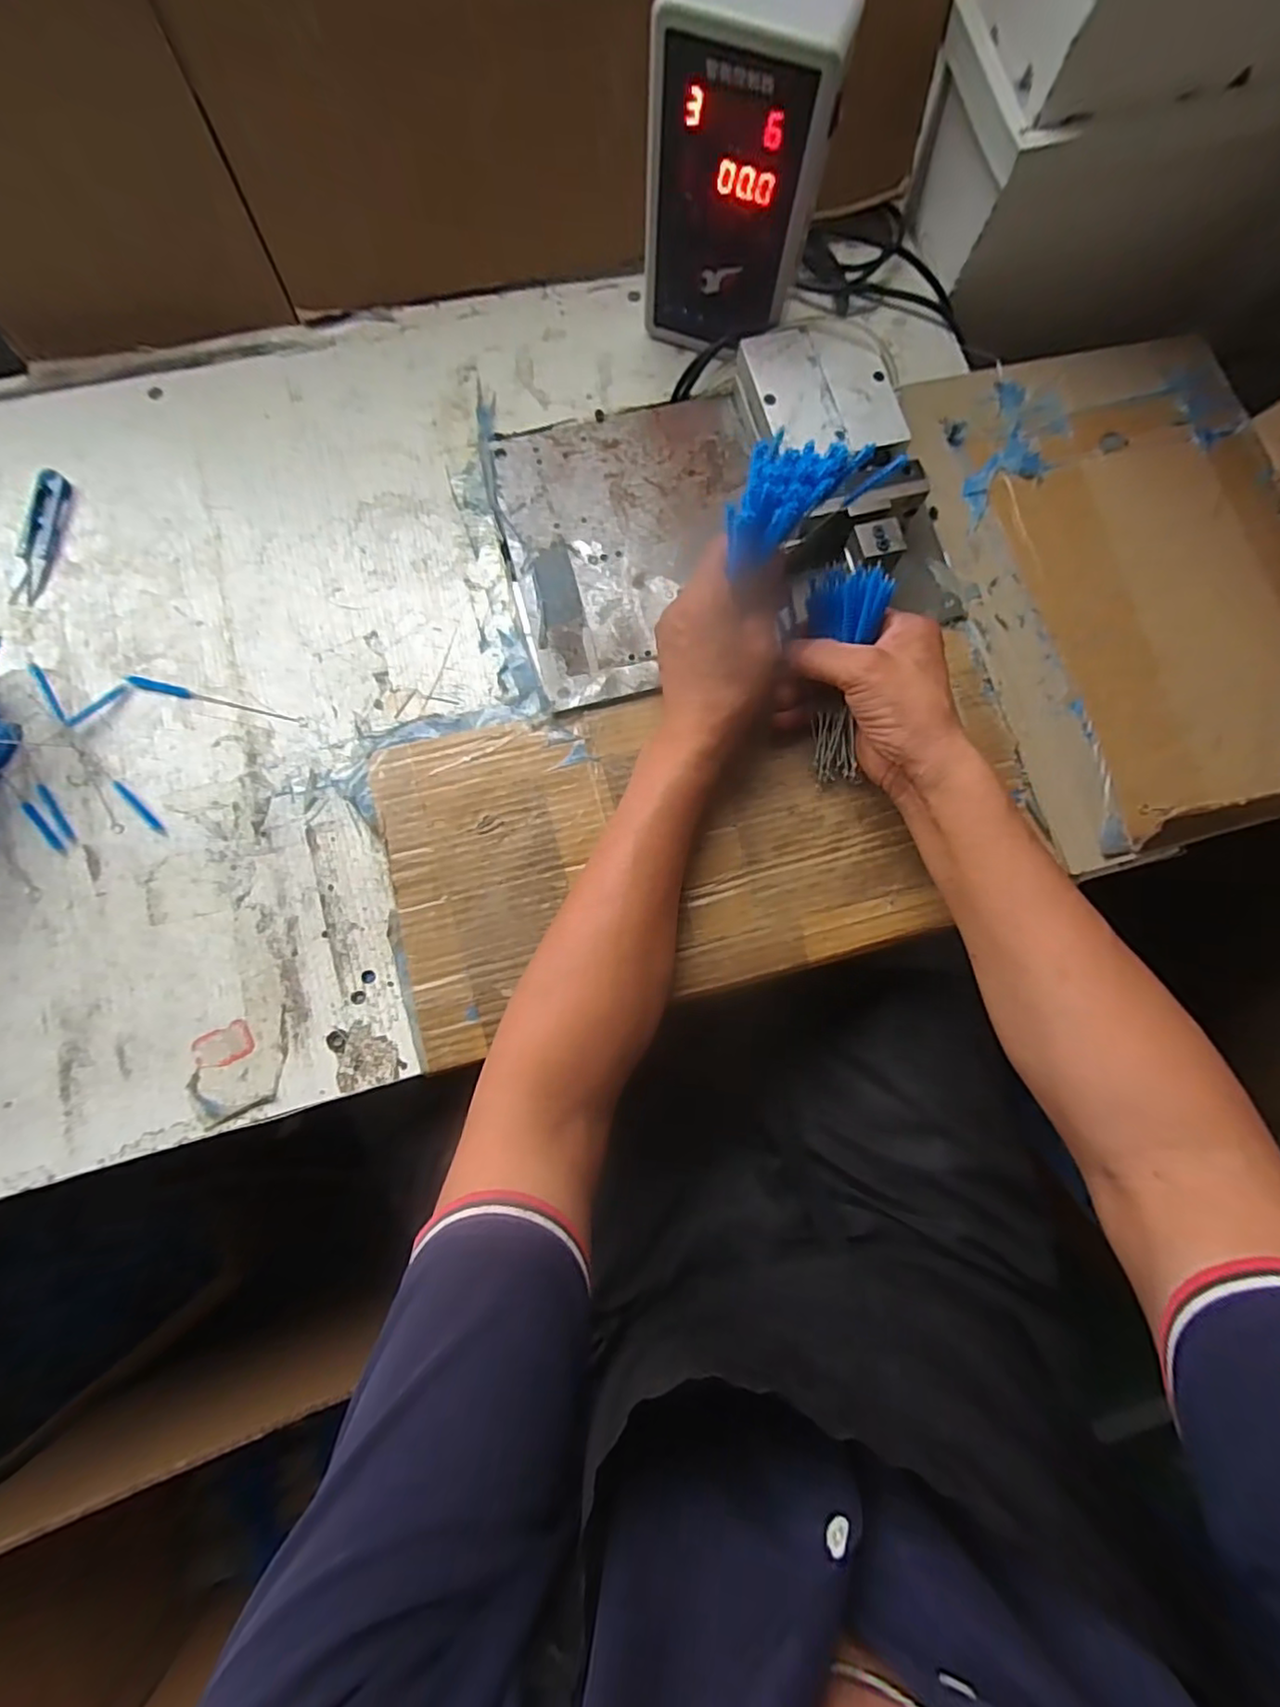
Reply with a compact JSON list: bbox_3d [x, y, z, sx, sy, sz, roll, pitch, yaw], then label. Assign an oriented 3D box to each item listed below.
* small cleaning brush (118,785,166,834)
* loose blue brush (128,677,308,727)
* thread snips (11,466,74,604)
[{"bbox_3d":[-0.334,-0.031,0.406,0.008,0.004,0.050,-44,83,-8],"label":"small cleaning brush"},{"bbox_3d":[-0.298,-0.108,0.428,0.128,0.004,0.007,13,79,2],"label":"loose blue brush"},{"bbox_3d":[-0.442,-0.232,0.444,0.027,0.009,0.103,0,79,-1],"label":"thread snips"}]

